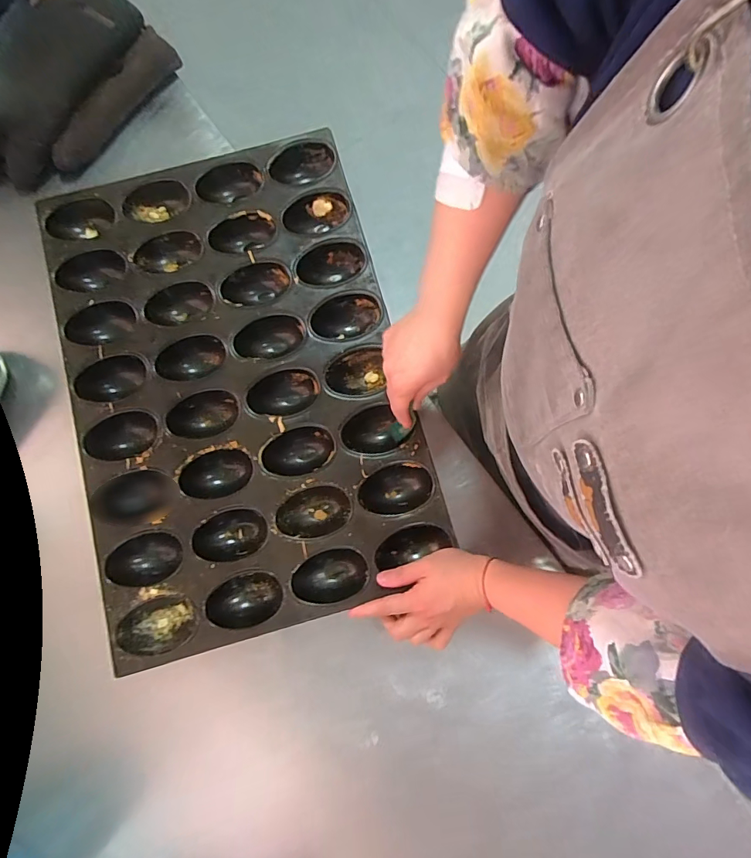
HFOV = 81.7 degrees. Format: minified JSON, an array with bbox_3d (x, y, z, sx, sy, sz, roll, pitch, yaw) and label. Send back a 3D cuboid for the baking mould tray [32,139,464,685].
[{"bbox_3d":[-0.166,-0.063,0.546,0.384,0.062,0.579,-15,80,-3],"label":"baking mould tray"}]

